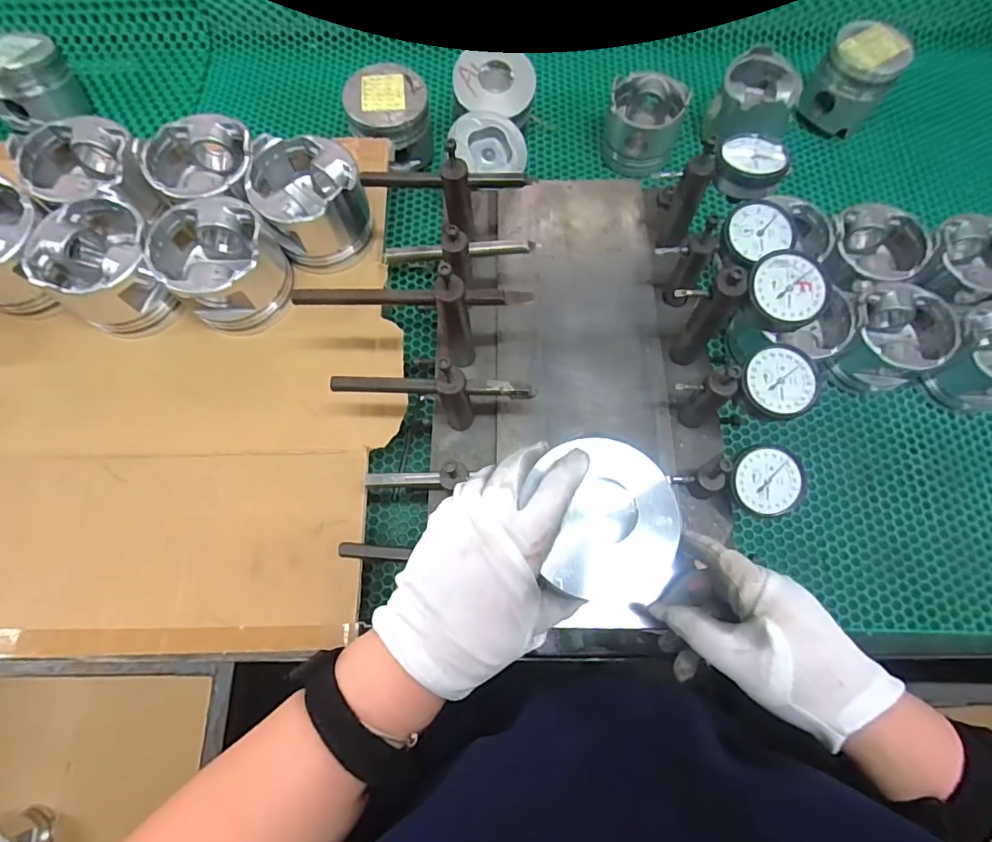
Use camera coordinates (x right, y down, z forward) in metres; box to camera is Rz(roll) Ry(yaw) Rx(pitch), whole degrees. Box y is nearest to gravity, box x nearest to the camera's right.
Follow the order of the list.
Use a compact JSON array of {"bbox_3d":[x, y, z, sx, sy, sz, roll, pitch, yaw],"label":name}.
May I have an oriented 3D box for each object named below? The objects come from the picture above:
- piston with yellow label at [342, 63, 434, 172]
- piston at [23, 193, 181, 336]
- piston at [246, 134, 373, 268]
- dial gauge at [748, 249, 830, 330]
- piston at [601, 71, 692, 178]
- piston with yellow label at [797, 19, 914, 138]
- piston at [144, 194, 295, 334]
[{"bbox_3d":[-0.134,-0.387,0.641,0.099,0.071,0.108,0,71,0],"label":"piston with yellow label"},{"bbox_3d":[-0.361,-0.143,0.472,0.101,0.089,0.096,0,71,0],"label":"piston"},{"bbox_3d":[-0.179,-0.214,0.496,0.095,0.079,0.097,0,71,0],"label":"piston"},{"bbox_3d":[0.208,-0.094,0.359,0.053,0.019,0.053,0,71,0],"label":"dial gauge"},{"bbox_3d":[0.190,-0.386,0.654,0.090,0.089,0.090,0,71,0],"label":"piston"},{"bbox_3d":[0.472,-0.451,0.663,0.093,0.095,0.083,34,75,11],"label":"piston with yellow label"},{"bbox_3d":[-0.254,-0.144,0.474,0.098,0.082,0.097,0,71,0],"label":"piston"}]

